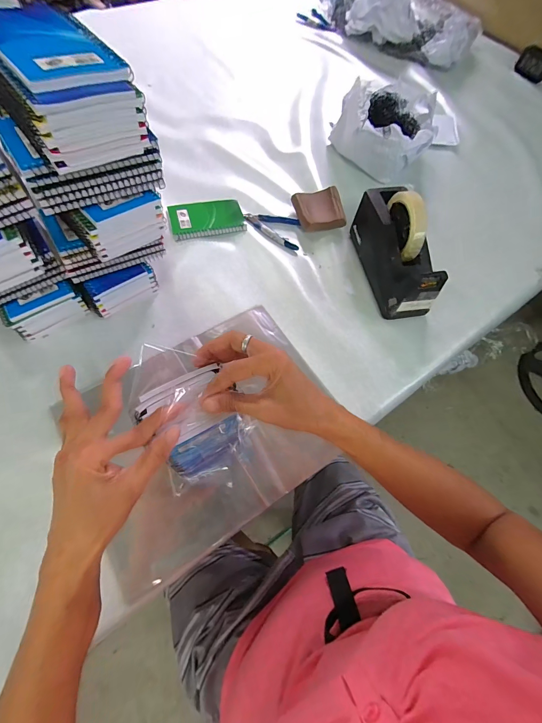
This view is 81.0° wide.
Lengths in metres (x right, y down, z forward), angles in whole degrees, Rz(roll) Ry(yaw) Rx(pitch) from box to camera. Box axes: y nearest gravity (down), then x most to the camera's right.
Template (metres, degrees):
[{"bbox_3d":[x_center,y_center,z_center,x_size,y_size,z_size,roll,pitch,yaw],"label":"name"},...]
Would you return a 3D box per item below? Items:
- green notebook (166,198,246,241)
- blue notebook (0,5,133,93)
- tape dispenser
[{"bbox_3d":[-0.115,-0.257,0.569,0.127,0.008,0.082,-14,67,-9],"label":"green notebook"},{"bbox_3d":[-0.186,-0.267,0.265,0.084,0.011,0.115,-37,79,-28],"label":"blue notebook"},{"bbox_3d":[0.202,-0.182,0.501,0.076,0.125,0.196,-9,66,-7],"label":"tape dispenser"}]

